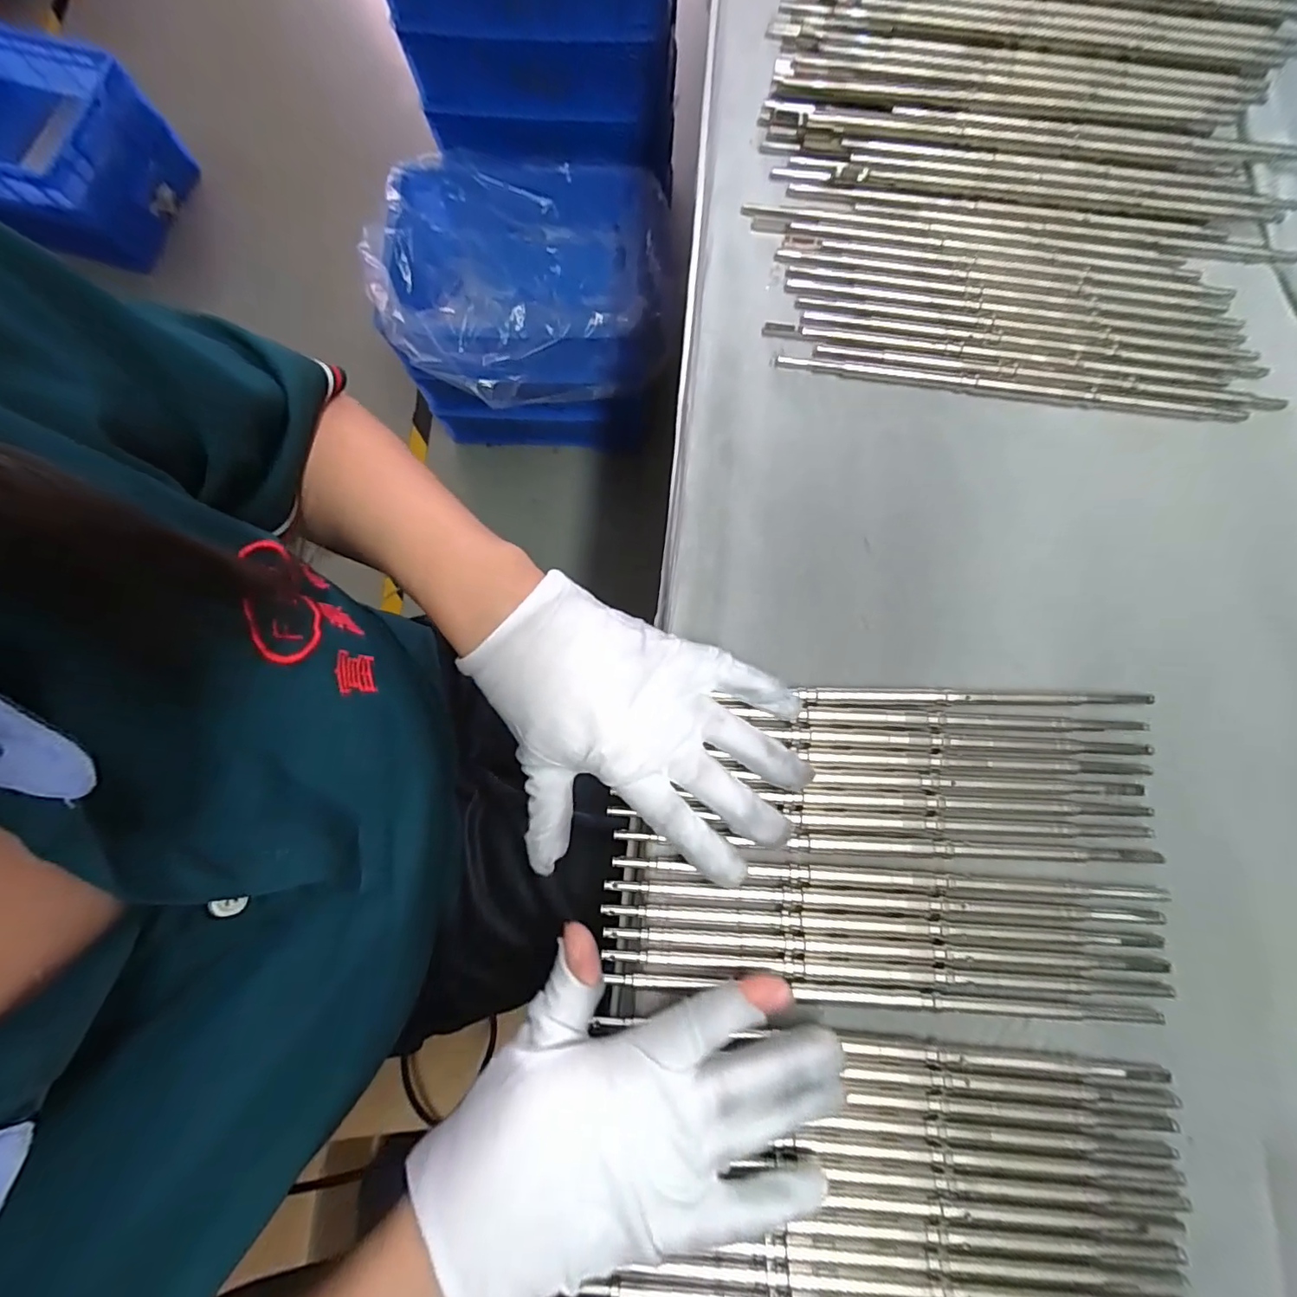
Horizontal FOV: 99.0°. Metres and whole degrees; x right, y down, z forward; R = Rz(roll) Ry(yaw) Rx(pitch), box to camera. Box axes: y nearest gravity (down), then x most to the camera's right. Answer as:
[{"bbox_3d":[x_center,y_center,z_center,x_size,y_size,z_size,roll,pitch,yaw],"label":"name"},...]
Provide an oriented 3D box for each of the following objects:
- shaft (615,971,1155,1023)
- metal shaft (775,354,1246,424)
[{"bbox_3d":[0.107,0.163,0.256,0.251,0.004,0.010,4,80,2],"label":"shaft"},{"bbox_3d":[0.202,-0.146,0.312,0.256,0.004,0.010,8,80,2],"label":"metal shaft"}]

